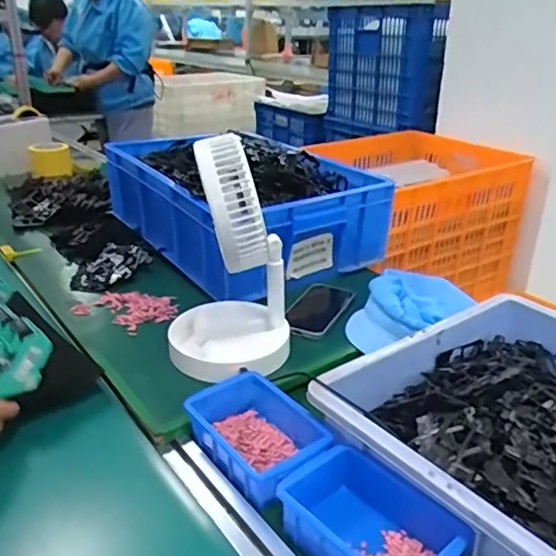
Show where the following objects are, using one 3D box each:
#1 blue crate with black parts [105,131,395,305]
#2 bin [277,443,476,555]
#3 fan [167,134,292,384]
[{"bbox_3d":[-0.079,-0.145,1.081,0.350,0.182,0.515,-18,31,-37],"label":"blue crate with black parts"},{"bbox_3d":[0.086,0.221,0.507,0.111,0.057,0.151,-21,33,-40],"label":"bin"},{"bbox_3d":[-0.062,-0.024,0.704,0.155,0.283,0.156,-1,24,-6],"label":"fan"}]

